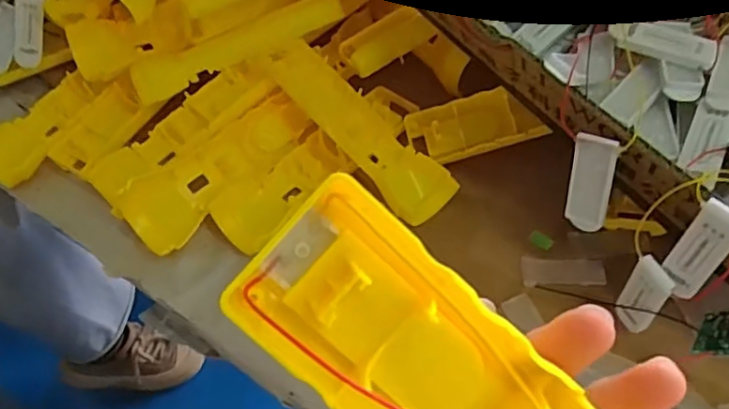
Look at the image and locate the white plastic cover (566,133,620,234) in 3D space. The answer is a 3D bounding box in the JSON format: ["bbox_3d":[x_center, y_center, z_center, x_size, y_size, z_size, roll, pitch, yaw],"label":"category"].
[{"bbox_3d":[0.117,-0.010,0.322,0.021,0.053,0.004,19,34,31],"label":"white plastic cover"}]

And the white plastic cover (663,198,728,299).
[{"bbox_3d":[0.157,0.021,0.289,0.020,0.049,0.006,36,46,24],"label":"white plastic cover"}]

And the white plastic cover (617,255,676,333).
[{"bbox_3d":[0.146,0.049,0.326,0.006,0.053,0.020,-26,55,-17],"label":"white plastic cover"}]

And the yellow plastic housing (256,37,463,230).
[{"bbox_3d":[-0.007,-0.054,0.426,0.045,0.018,0.163,-36,73,-23],"label":"yellow plastic housing"}]

